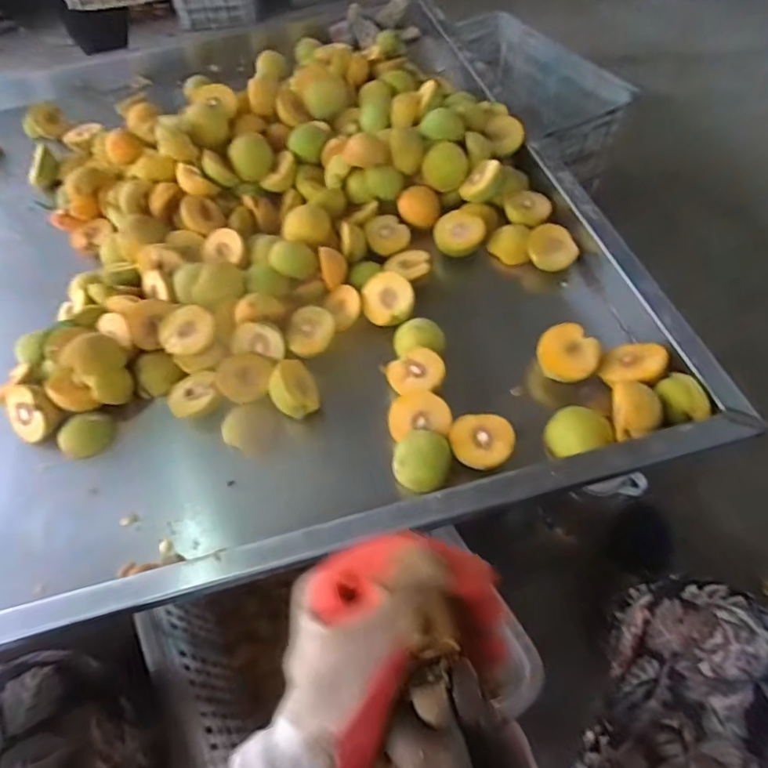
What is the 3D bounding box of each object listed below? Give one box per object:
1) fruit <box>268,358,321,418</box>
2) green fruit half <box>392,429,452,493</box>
[{"bbox_3d":[-0.096,0.003,0.544,0.047,0.046,0.053,-18,56,-9],"label":"fruit"},{"bbox_3d":[0.036,0.074,0.495,0.053,0.033,0.055,5,90,24],"label":"green fruit half"}]

